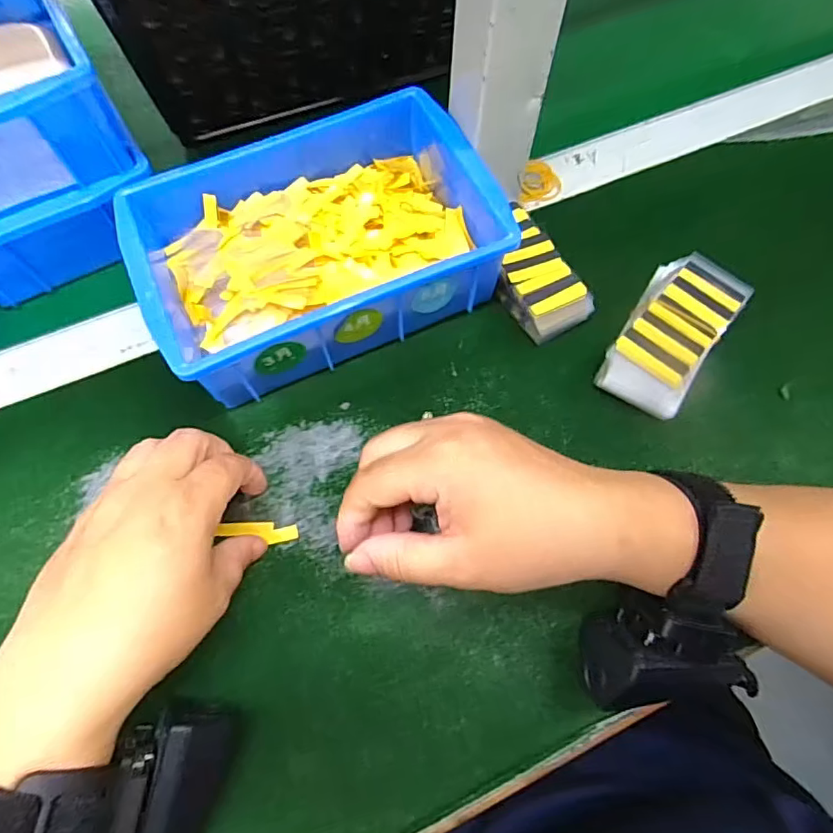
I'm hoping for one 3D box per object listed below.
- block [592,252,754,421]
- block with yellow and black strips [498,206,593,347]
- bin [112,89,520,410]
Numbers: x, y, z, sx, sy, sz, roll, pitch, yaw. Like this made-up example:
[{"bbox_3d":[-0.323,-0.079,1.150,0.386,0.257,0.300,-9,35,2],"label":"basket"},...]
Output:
[{"bbox_3d":[0.152,-0.049,0.320,0.050,0.025,0.103,32,71,13],"label":"block"},{"bbox_3d":[0.071,-0.090,0.338,0.042,0.023,0.085,-27,69,-11],"label":"block with yellow and black strips"},{"bbox_3d":[-0.058,-0.102,0.323,0.199,0.066,0.137,-24,69,-10],"label":"bin"}]

